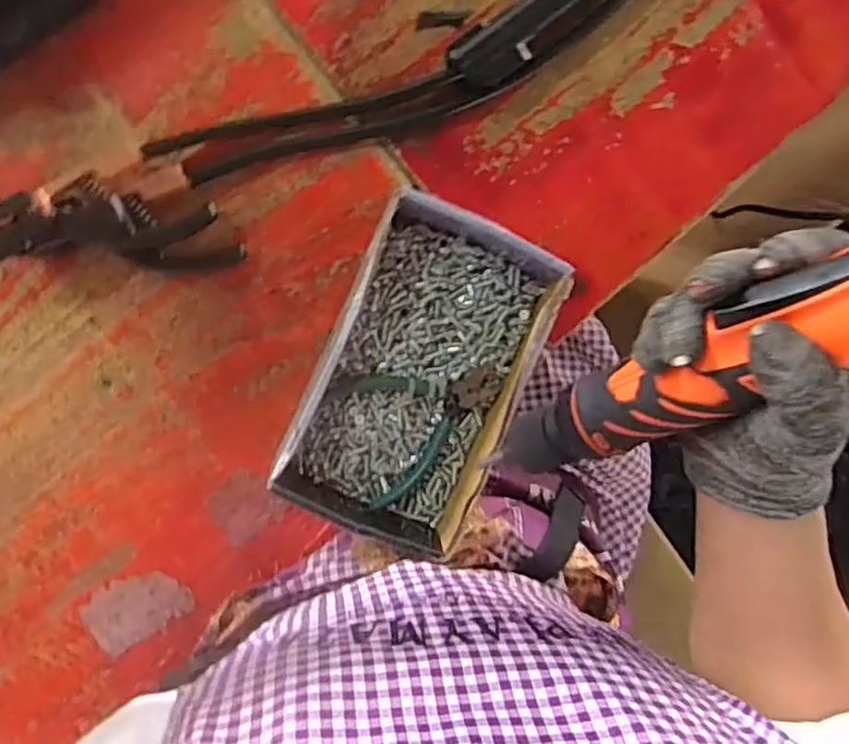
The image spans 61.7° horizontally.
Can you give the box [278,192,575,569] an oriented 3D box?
[{"bbox_3d":[-0.001,0.004,0.454,0.125,0.051,0.200,23,92,-8],"label":"box"}]

